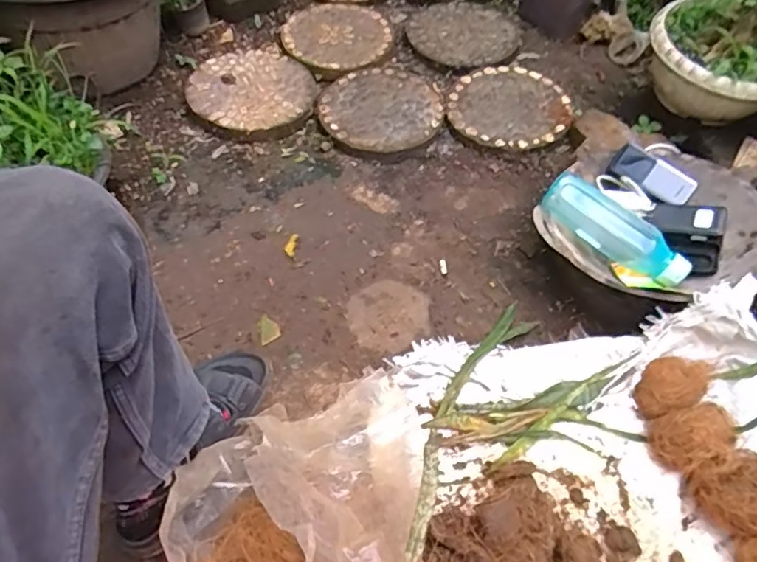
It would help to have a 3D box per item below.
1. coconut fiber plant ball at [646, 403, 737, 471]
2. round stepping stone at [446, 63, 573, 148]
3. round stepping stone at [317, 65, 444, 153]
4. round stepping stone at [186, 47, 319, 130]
[{"bbox_3d":[0.411,0.203,0.743,0.096,0.076,0.076,-21,58,-17],"label":"coconut fiber plant ball"},{"bbox_3d":[0.264,-0.361,1.157,0.238,0.029,0.244,1,55,-2],"label":"round stepping stone"},{"bbox_3d":[0.003,-0.348,1.160,0.242,0.049,0.242,1,55,-2],"label":"round stepping stone"},{"bbox_3d":[-0.255,-0.393,1.154,0.246,0.038,0.230,1,55,-2],"label":"round stepping stone"}]

